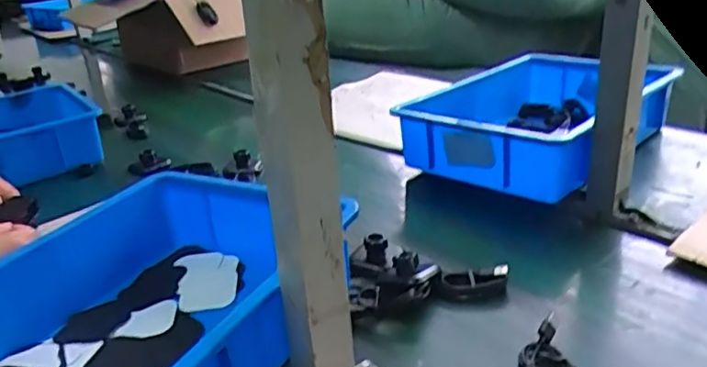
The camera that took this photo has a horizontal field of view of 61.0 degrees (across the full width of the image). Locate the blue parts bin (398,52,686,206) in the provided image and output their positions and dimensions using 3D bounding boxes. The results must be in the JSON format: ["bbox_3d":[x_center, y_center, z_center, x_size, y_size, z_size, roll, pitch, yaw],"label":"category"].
[{"bbox_3d":[0.293,-0.105,0.918,0.267,0.096,0.410,17,32,38],"label":"blue parts bin"}]

